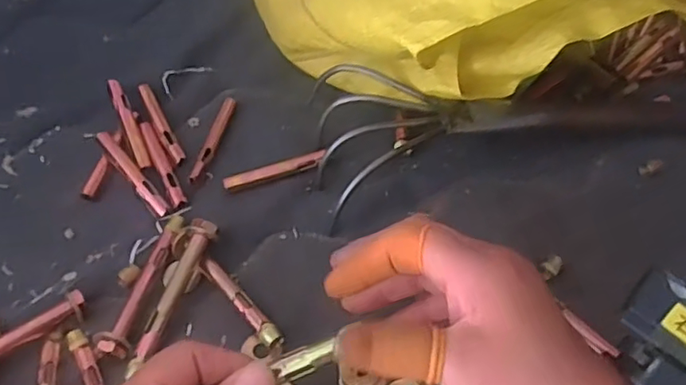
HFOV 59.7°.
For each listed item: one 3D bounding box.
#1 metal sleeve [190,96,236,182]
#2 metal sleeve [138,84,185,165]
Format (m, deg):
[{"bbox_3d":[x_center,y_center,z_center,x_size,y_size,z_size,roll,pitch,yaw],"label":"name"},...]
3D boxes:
[{"bbox_3d":[-0.099,-0.041,0.460,0.011,0.011,0.079,9,55,9],"label":"metal sleeve"},{"bbox_3d":[-0.142,-0.055,0.467,0.010,0.009,0.083,-25,57,-15],"label":"metal sleeve"}]

